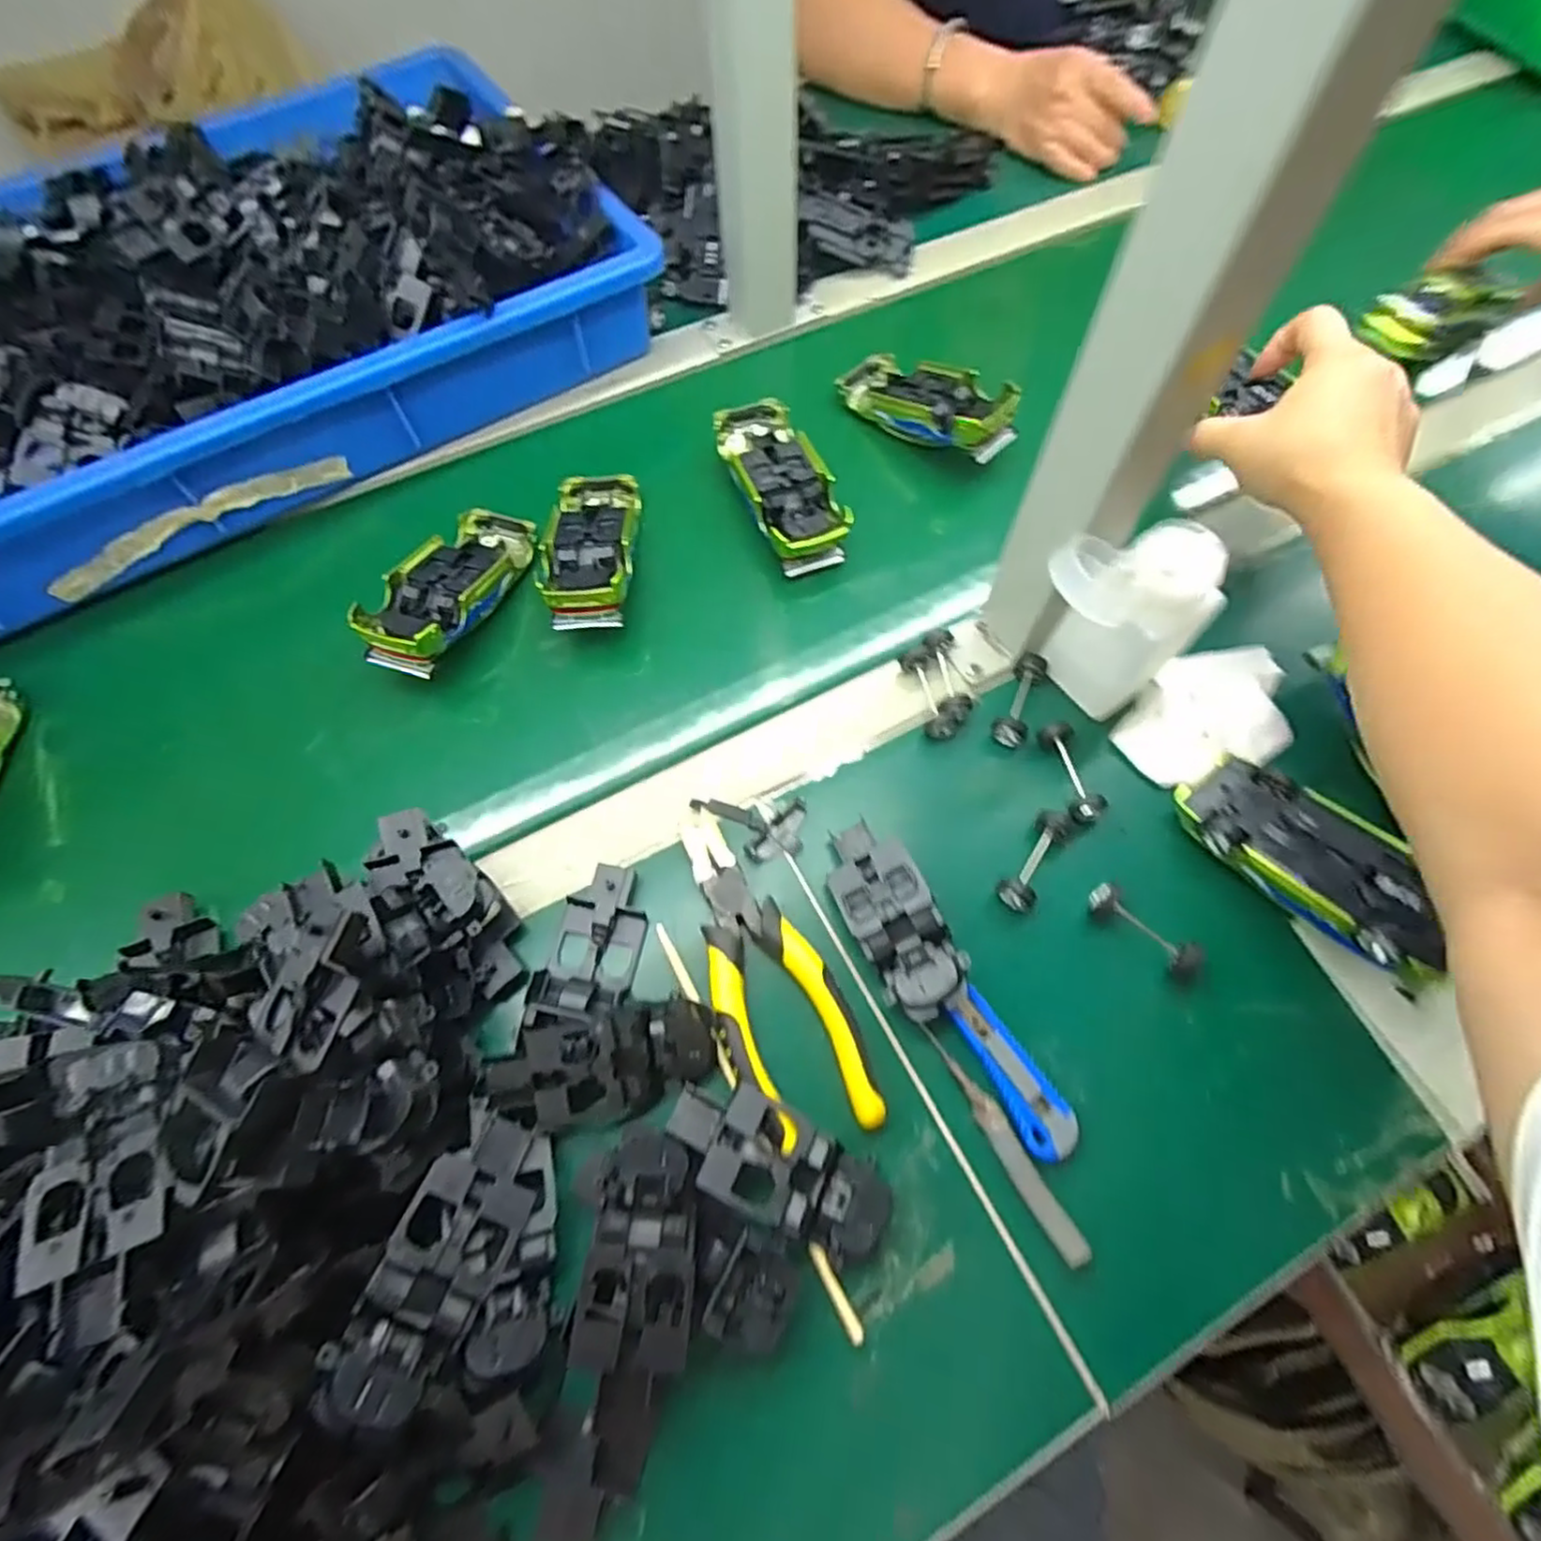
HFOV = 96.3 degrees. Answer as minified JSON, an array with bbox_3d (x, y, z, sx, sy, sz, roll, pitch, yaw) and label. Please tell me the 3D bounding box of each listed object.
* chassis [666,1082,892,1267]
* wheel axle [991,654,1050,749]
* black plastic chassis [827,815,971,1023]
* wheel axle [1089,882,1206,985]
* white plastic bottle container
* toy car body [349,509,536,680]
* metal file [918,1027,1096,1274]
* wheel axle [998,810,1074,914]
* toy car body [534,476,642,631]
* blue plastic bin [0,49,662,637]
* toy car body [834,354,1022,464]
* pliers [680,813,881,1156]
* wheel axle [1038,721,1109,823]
[{"bbox_3d":[0.003,0.171,0.300,0.099,0.026,0.040,27,69,11],"label":"chassis"},{"bbox_3d":[0.147,-0.042,0.403,0.020,0.015,0.058,23,69,10],"label":"wheel axle"},{"bbox_3d":[0.060,0.072,0.347,0.042,0.030,0.098,-24,69,-10],"label":"black plastic chassis"},{"bbox_3d":[0.191,0.081,0.349,0.065,0.021,0.016,38,72,15],"label":"wheel axle"},{"bbox_3d":[0.179,-0.075,0.362,0.083,0.108,0.066,-37,72,-15],"label":"white plastic bottle container"},{"bbox_3d":[-0.197,-0.118,0.436,0.057,0.031,0.136,15,53,7],"label":"toy car body"},{"bbox_3d":[0.104,0.165,0.310,0.012,0.006,0.107,-29,70,-12],"label":"metal file"},{"bbox_3d":[0.140,0.048,0.363,0.020,0.018,0.056,33,71,13],"label":"wheel axle"},{"bbox_3d":[-0.115,-0.149,0.447,0.056,0.030,0.130,-5,55,0],"label":"toy car body"},{"bbox_3d":[-0.391,-0.325,0.479,0.540,0.104,0.337,-34,71,-14],"label":"blue plastic bin"},{"bbox_3d":[0.113,-0.265,0.494,0.061,0.031,0.141,-43,59,-13],"label":"toy car body"},{"bbox_3d":[-0.003,0.094,0.341,0.060,0.025,0.163,-18,68,-8],"label":"pliers"},{"bbox_3d":[0.168,0.000,0.386,0.019,0.013,0.057,-11,67,-5],"label":"wheel axle"}]

